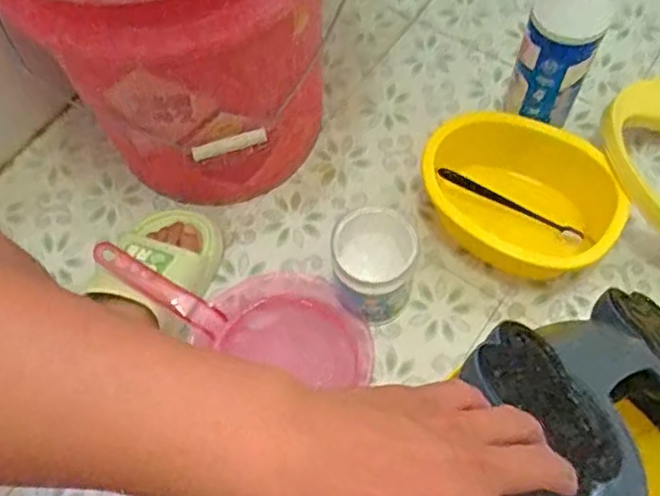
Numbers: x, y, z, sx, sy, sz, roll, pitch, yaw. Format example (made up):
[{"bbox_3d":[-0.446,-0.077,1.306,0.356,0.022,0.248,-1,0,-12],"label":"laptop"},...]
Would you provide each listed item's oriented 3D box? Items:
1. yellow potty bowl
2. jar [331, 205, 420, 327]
[{"bbox_3d":[0.206,-0.054,0.721,0.208,0.090,0.163,37,72,17],"label":"yellow potty bowl"},{"bbox_3d":[0.044,0.025,0.669,0.079,0.130,0.082,-1,65,2],"label":"jar"}]

